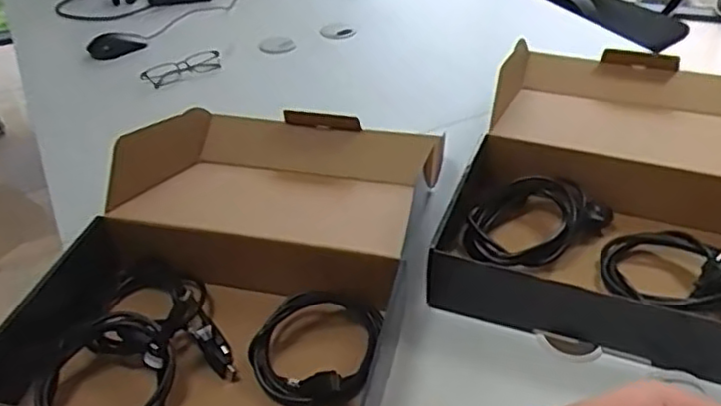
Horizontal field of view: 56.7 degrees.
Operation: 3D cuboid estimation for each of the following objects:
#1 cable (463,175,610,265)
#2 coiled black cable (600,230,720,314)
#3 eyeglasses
[{"bbox_3d":[0.195,0.017,0.773,0.173,0.040,0.107,-26,44,-28],"label":"cable"},{"bbox_3d":[0.326,0.059,0.699,0.117,0.047,0.132,-11,39,-11],"label":"coiled black cable"},{"bbox_3d":[-0.308,-0.233,1.149,0.134,0.032,0.043,-23,42,-24],"label":"eyeglasses"}]

